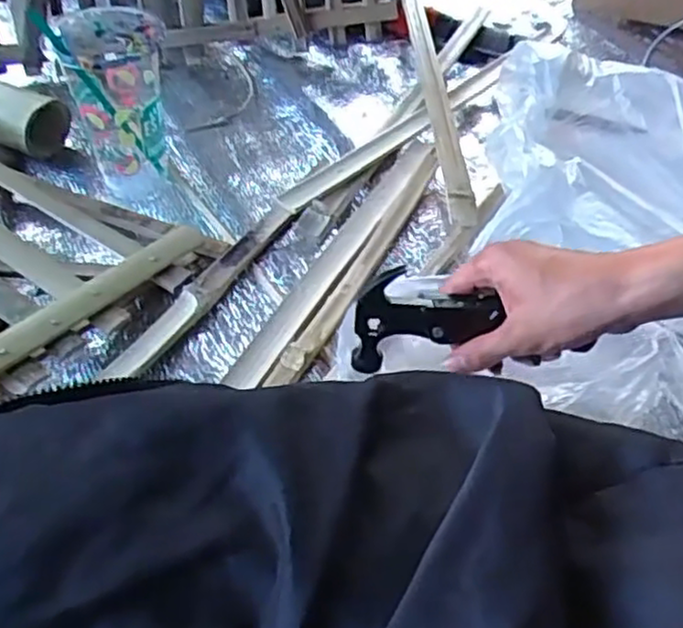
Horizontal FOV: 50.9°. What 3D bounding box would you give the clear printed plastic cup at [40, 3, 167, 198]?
[{"bbox_3d":[-0.196,-0.181,0.621,0.083,0.145,0.079,3,45,-3],"label":"clear printed plastic cup"}]

